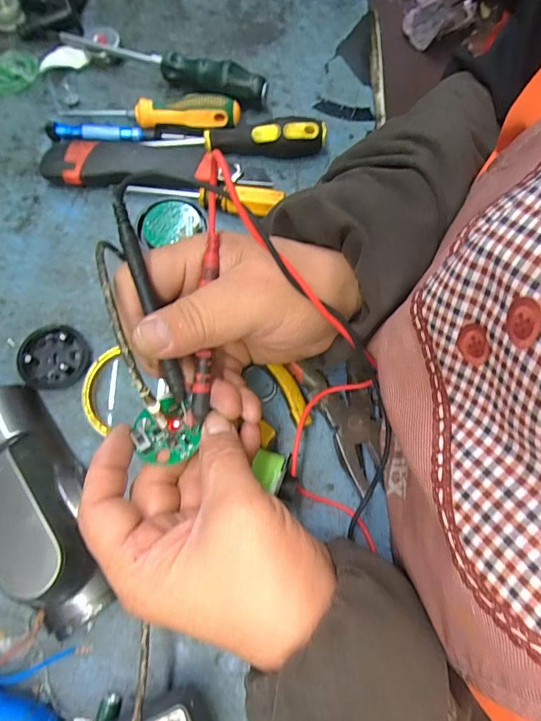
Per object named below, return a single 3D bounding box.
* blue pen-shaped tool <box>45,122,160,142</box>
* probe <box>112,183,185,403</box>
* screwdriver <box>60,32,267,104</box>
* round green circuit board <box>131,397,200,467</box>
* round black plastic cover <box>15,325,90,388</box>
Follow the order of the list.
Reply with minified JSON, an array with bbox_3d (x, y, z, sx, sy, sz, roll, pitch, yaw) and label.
[{"bbox_3d":[-0.146,-0.197,0.374,0.099,0.012,0.016,1,71,0],"label":"blue pen-shaped tool"},{"bbox_3d":[-0.059,-0.029,0.212,0.007,0.008,0.106,-15,108,-5],"label":"probe"},{"bbox_3d":[-0.097,-0.260,0.388,0.192,0.034,0.022,18,72,6],"label":"screwdriver"},{"bbox_3d":[-0.056,0.037,0.235,0.032,0.012,0.035,0,71,0],"label":"round green circuit board"},{"bbox_3d":[-0.157,-0.003,0.309,0.046,0.014,0.044,0,71,0],"label":"round black plastic cover"}]

